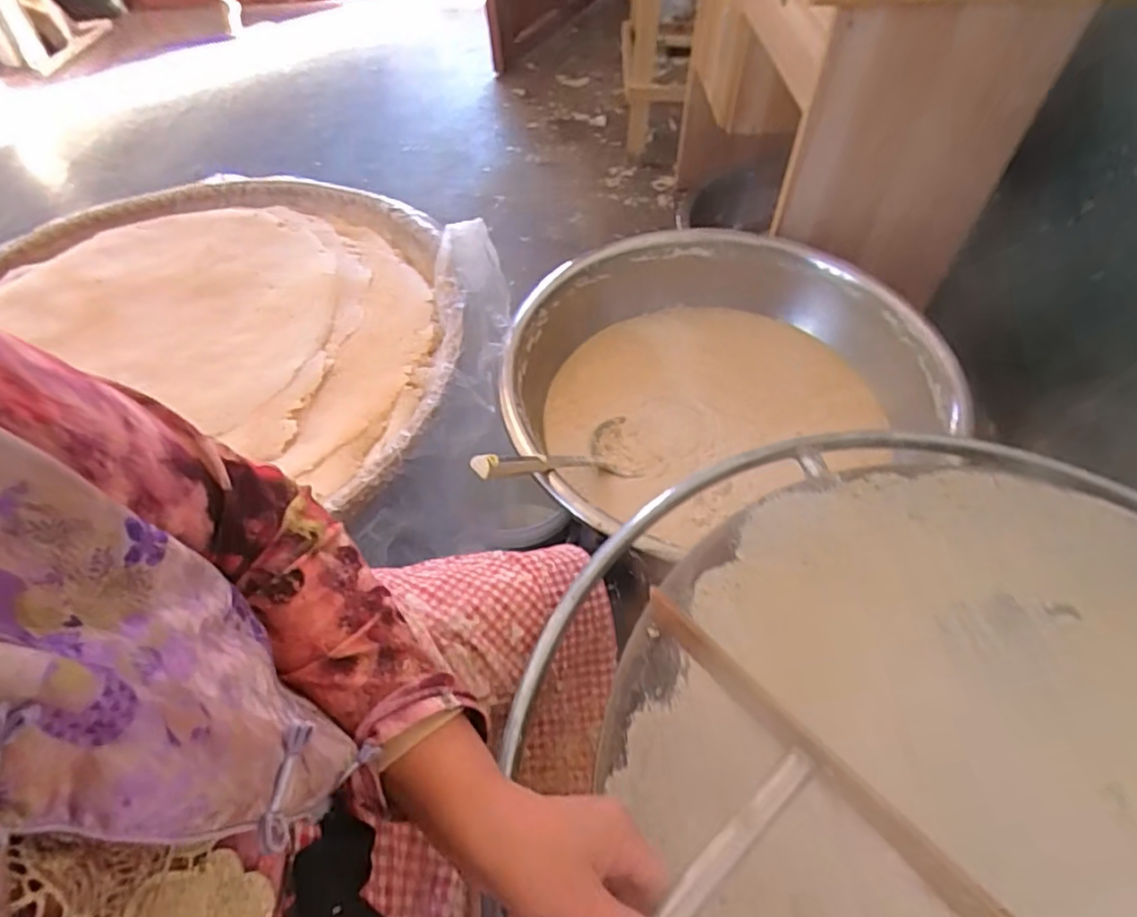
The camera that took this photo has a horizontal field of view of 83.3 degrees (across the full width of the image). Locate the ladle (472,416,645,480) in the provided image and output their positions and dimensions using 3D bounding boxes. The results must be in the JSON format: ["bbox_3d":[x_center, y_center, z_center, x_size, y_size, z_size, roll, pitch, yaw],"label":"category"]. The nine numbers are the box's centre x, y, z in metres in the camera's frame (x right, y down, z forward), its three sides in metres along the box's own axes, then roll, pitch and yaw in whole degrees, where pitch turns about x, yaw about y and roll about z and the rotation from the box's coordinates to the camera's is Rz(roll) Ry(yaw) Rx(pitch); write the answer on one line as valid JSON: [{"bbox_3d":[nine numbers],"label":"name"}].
[{"bbox_3d":[0.005,-0.006,0.797,0.092,0.057,0.349,38,21,22],"label":"ladle"}]

